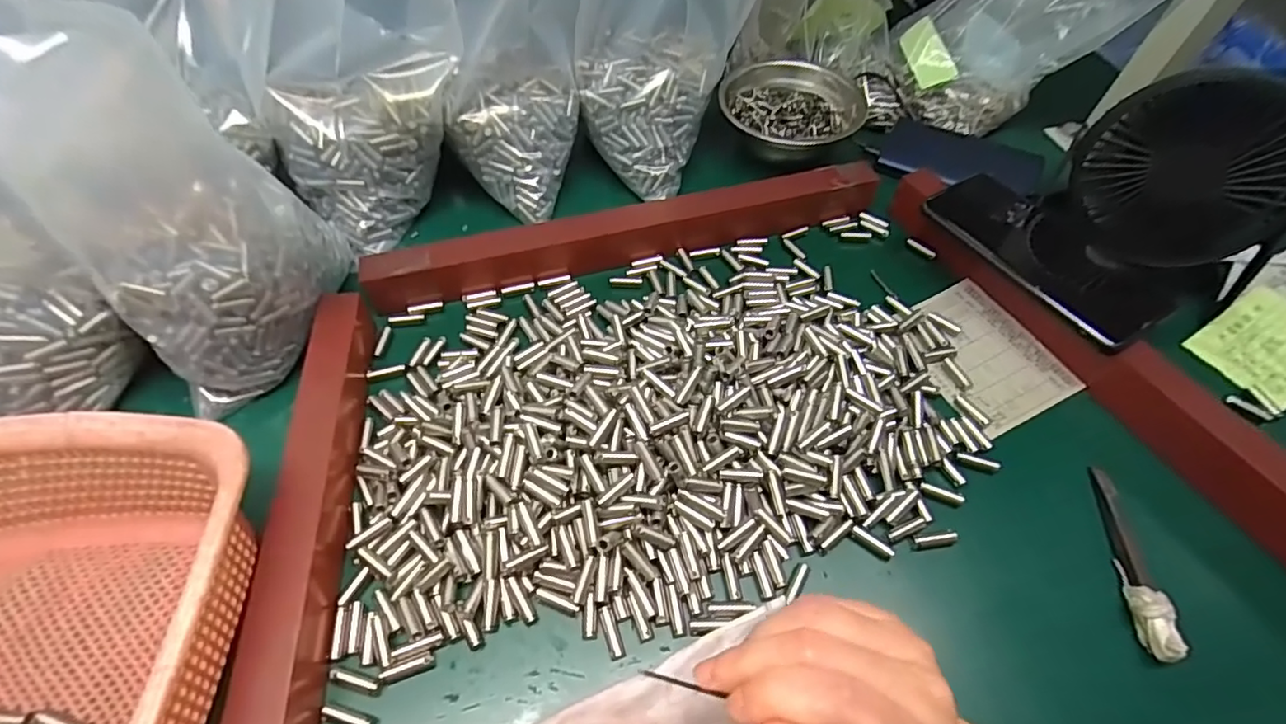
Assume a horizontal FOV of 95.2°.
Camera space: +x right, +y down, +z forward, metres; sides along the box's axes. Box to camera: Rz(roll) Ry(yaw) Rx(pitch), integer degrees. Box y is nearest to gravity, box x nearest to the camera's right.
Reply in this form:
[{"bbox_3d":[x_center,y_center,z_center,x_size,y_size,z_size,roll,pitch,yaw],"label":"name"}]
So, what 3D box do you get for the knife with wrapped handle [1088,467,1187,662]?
[{"bbox_3d":[0.268,0.105,0.321,0.011,0.024,0.107,10,56,4],"label":"knife with wrapped handle"}]

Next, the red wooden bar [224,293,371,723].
[{"bbox_3d":[-0.172,0.120,0.285,0.025,0.039,0.389,-7,56,-7],"label":"red wooden bar"}]

